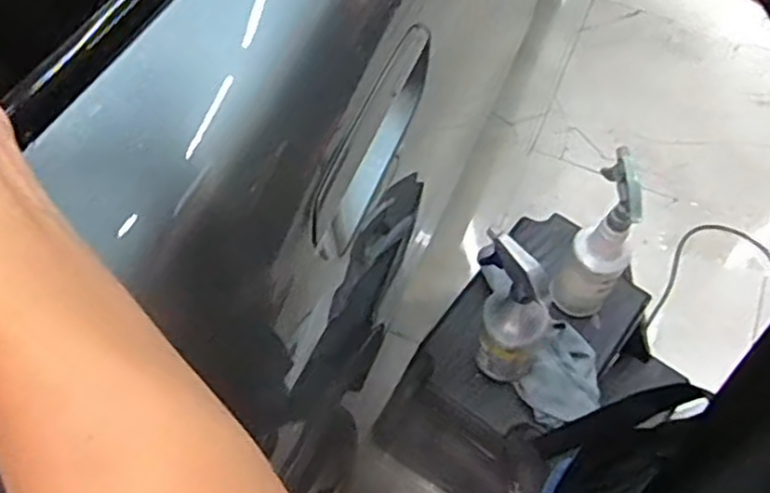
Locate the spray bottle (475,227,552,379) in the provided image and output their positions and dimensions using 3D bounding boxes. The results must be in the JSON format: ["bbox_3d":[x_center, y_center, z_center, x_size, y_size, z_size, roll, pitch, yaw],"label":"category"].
[{"bbox_3d":[0.158,0.093,0.988,0.129,0.293,0.071,35,64,17],"label":"spray bottle"}]

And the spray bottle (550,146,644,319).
[{"bbox_3d":[0.311,0.002,1.043,0.089,0.309,0.084,30,63,15],"label":"spray bottle"}]

